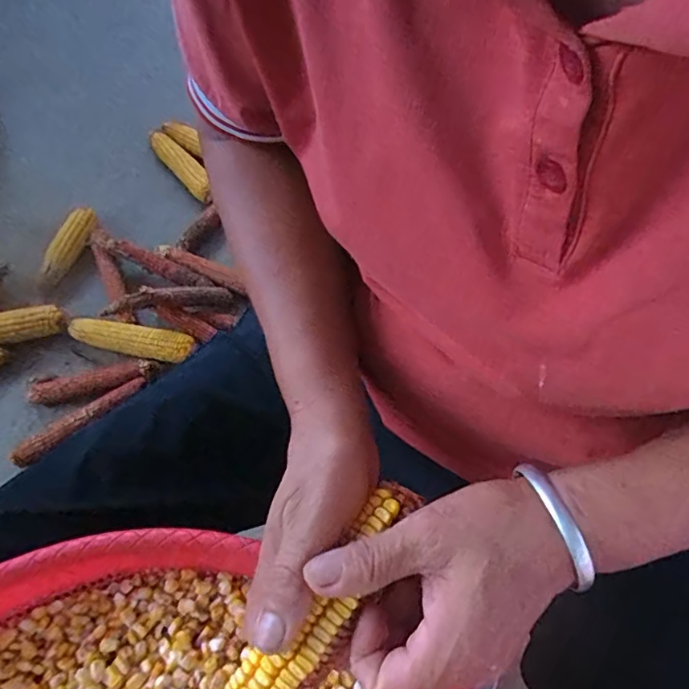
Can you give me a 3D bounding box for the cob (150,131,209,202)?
[{"bbox_3d":[-0.320,-0.360,1.069,0.052,0.037,0.179,-38,71,-20],"label":"cob"}]

